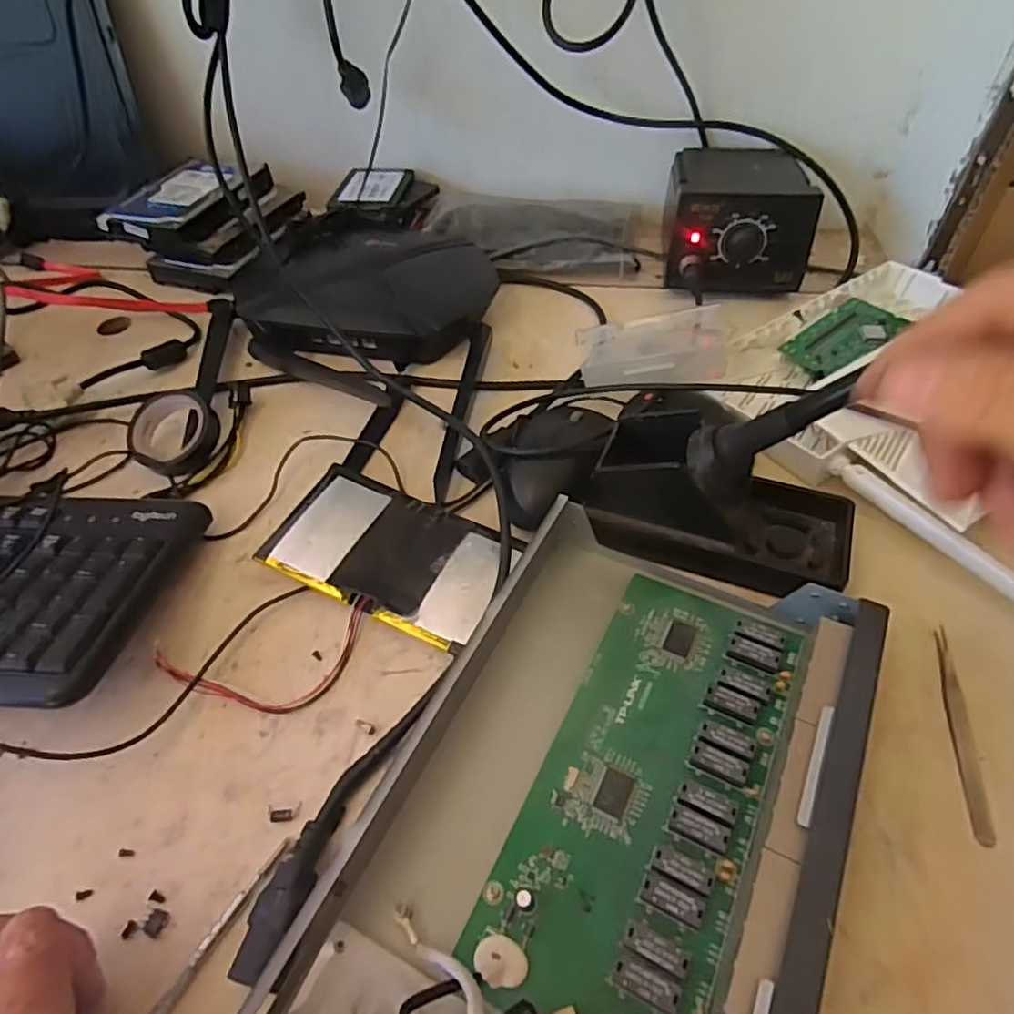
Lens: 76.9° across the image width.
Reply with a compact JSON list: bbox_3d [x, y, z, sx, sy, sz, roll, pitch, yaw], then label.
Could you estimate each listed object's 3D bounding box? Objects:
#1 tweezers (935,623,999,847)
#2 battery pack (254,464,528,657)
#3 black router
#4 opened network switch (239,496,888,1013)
[{"bbox_3d":[0.222,0.108,0.313,0.010,0.004,0.105,8,52,10],"label":"tweezers"},{"bbox_3d":[-0.069,0.026,0.385,0.139,0.016,0.083,20,57,18],"label":"battery pack"},{"bbox_3d":[-0.115,-0.193,0.556,0.202,0.031,0.172,19,55,18],"label":"black router"},{"bbox_3d":[0.038,0.132,0.273,0.185,0.046,0.303,22,56,20],"label":"opened network switch"}]

